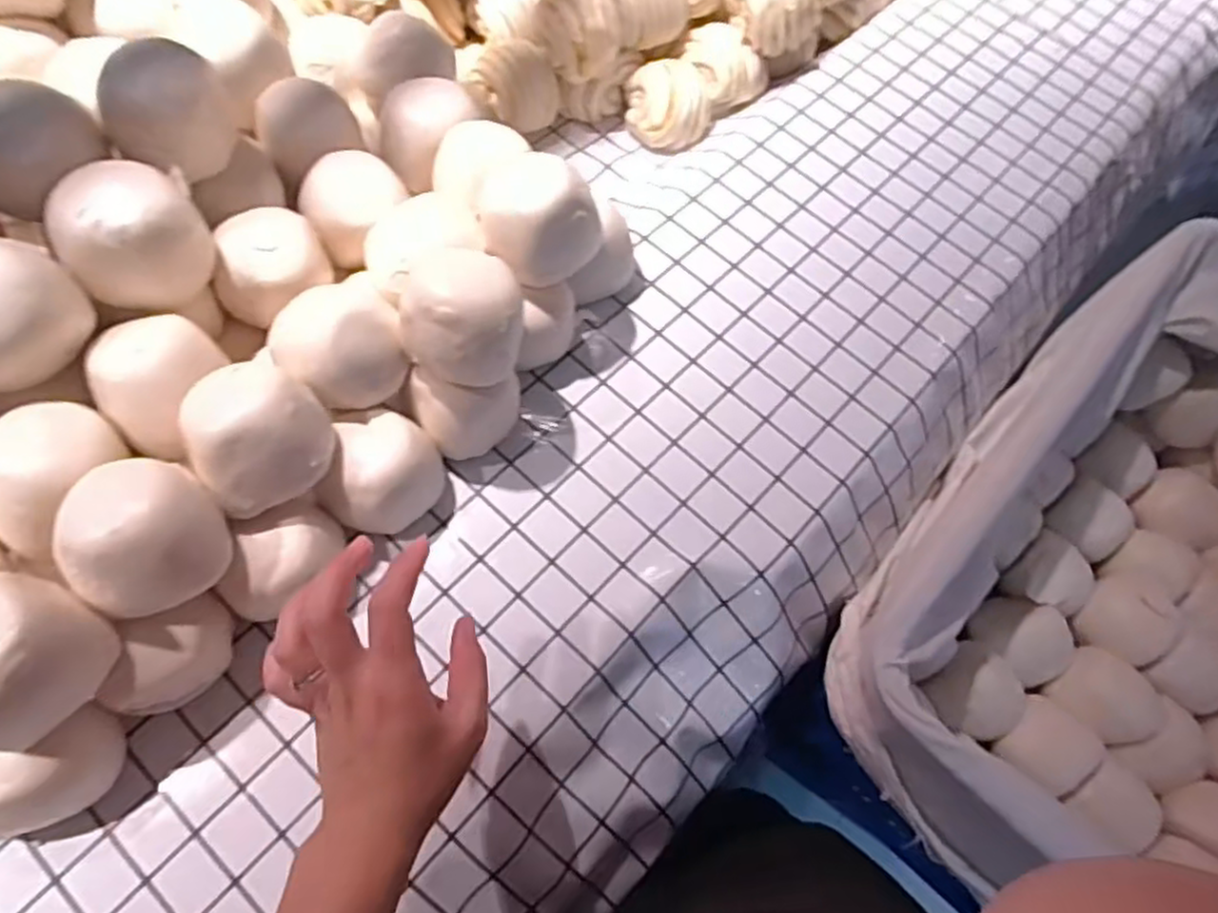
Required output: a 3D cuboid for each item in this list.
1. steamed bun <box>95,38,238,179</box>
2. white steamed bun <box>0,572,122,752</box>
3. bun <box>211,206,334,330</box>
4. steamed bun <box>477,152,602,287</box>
[{"bbox_3d":[-0.305,-0.239,0.517,0.080,0.069,0.079,2,66,-4],"label":"steamed bun"},{"bbox_3d":[-0.336,0.104,0.413,0.074,0.074,0.085,33,68,10],"label":"white steamed bun"},{"bbox_3d":[-0.250,-0.145,0.557,0.068,0.057,0.080,21,66,5],"label":"bun"},{"bbox_3d":[-0.053,-0.181,0.548,0.092,0.065,0.079,-23,70,-14],"label":"steamed bun"}]

